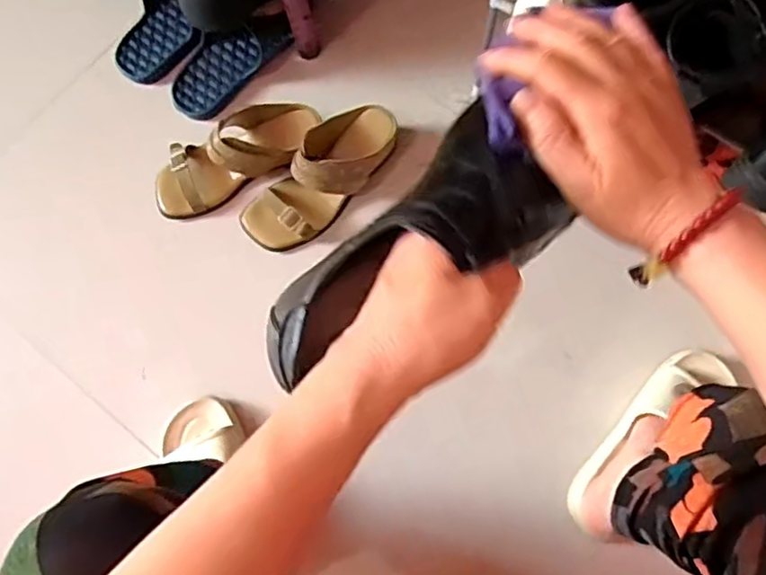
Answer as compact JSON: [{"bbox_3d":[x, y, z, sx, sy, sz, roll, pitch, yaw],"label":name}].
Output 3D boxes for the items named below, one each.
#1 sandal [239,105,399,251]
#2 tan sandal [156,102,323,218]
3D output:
[{"bbox_3d":[-0.077,-0.147,0.840,0.238,0.082,0.093,-43,78,-9],"label":"sandal"},{"bbox_3d":[-0.204,-0.179,0.853,0.242,0.085,0.099,-30,76,7],"label":"tan sandal"}]

